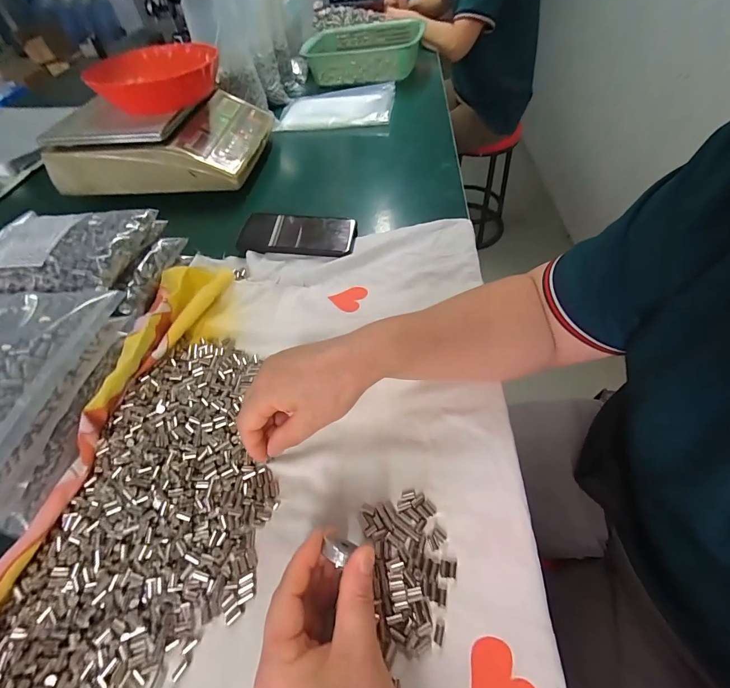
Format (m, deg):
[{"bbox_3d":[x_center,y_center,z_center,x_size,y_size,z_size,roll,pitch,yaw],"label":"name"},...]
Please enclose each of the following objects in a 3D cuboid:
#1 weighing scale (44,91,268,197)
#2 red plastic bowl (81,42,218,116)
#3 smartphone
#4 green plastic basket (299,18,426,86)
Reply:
[{"bbox_3d":[-0.363,-0.398,0.652,0.327,0.095,0.281,1,53,5],"label":"weighing scale"},{"bbox_3d":[-0.358,-0.471,0.616,0.195,0.061,0.195,-15,53,-7],"label":"red plastic bowl"},{"bbox_3d":[-0.095,-0.159,0.498,0.159,0.016,0.079,5,54,8],"label":"smartphone"},{"bbox_3d":[-0.002,-0.775,0.932,0.290,0.098,0.307,9,54,11],"label":"green plastic basket"}]

